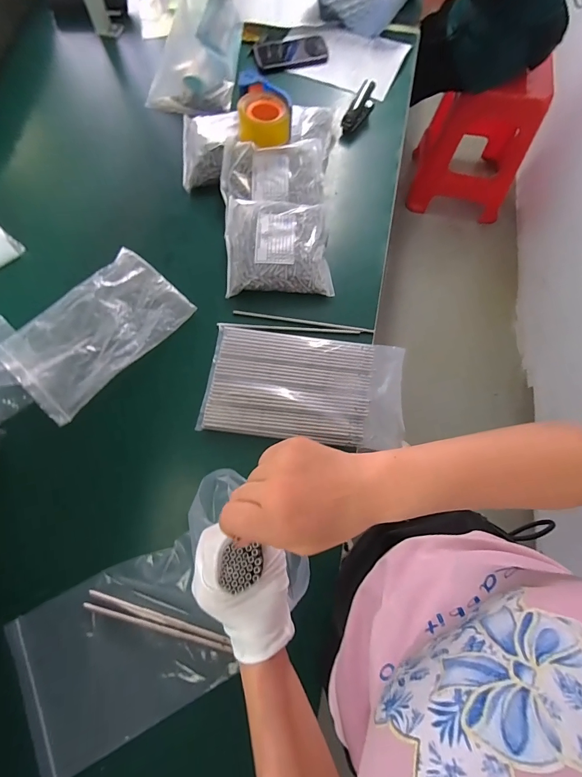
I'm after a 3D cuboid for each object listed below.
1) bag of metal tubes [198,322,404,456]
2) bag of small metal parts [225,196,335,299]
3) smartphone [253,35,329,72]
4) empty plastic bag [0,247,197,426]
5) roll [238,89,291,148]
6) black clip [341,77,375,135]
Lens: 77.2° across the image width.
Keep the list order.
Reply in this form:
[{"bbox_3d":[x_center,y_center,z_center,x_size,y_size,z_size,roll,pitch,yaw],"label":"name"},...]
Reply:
[{"bbox_3d":[0.024,-0.013,0.607,0.321,0.021,0.194,8,72,3],"label":"bag of metal tubes"},{"bbox_3d":[-0.024,-0.264,0.676,0.190,0.050,0.177,0,71,0],"label":"bag of small metal parts"},{"bbox_3d":[0.000,-0.795,0.865,0.167,0.015,0.090,-10,72,-3],"label":"smartphone"},{"bbox_3d":[-0.345,-0.107,0.647,0.184,0.020,0.295,42,76,13],"label":"empty plastic bag"},{"bbox_3d":[-0.051,-0.532,0.719,0.096,0.056,0.096,0,71,0],"label":"roll"},{"bbox_3d":[0.150,-0.614,0.790,0.042,0.039,0.113,25,73,8],"label":"black clip"}]

